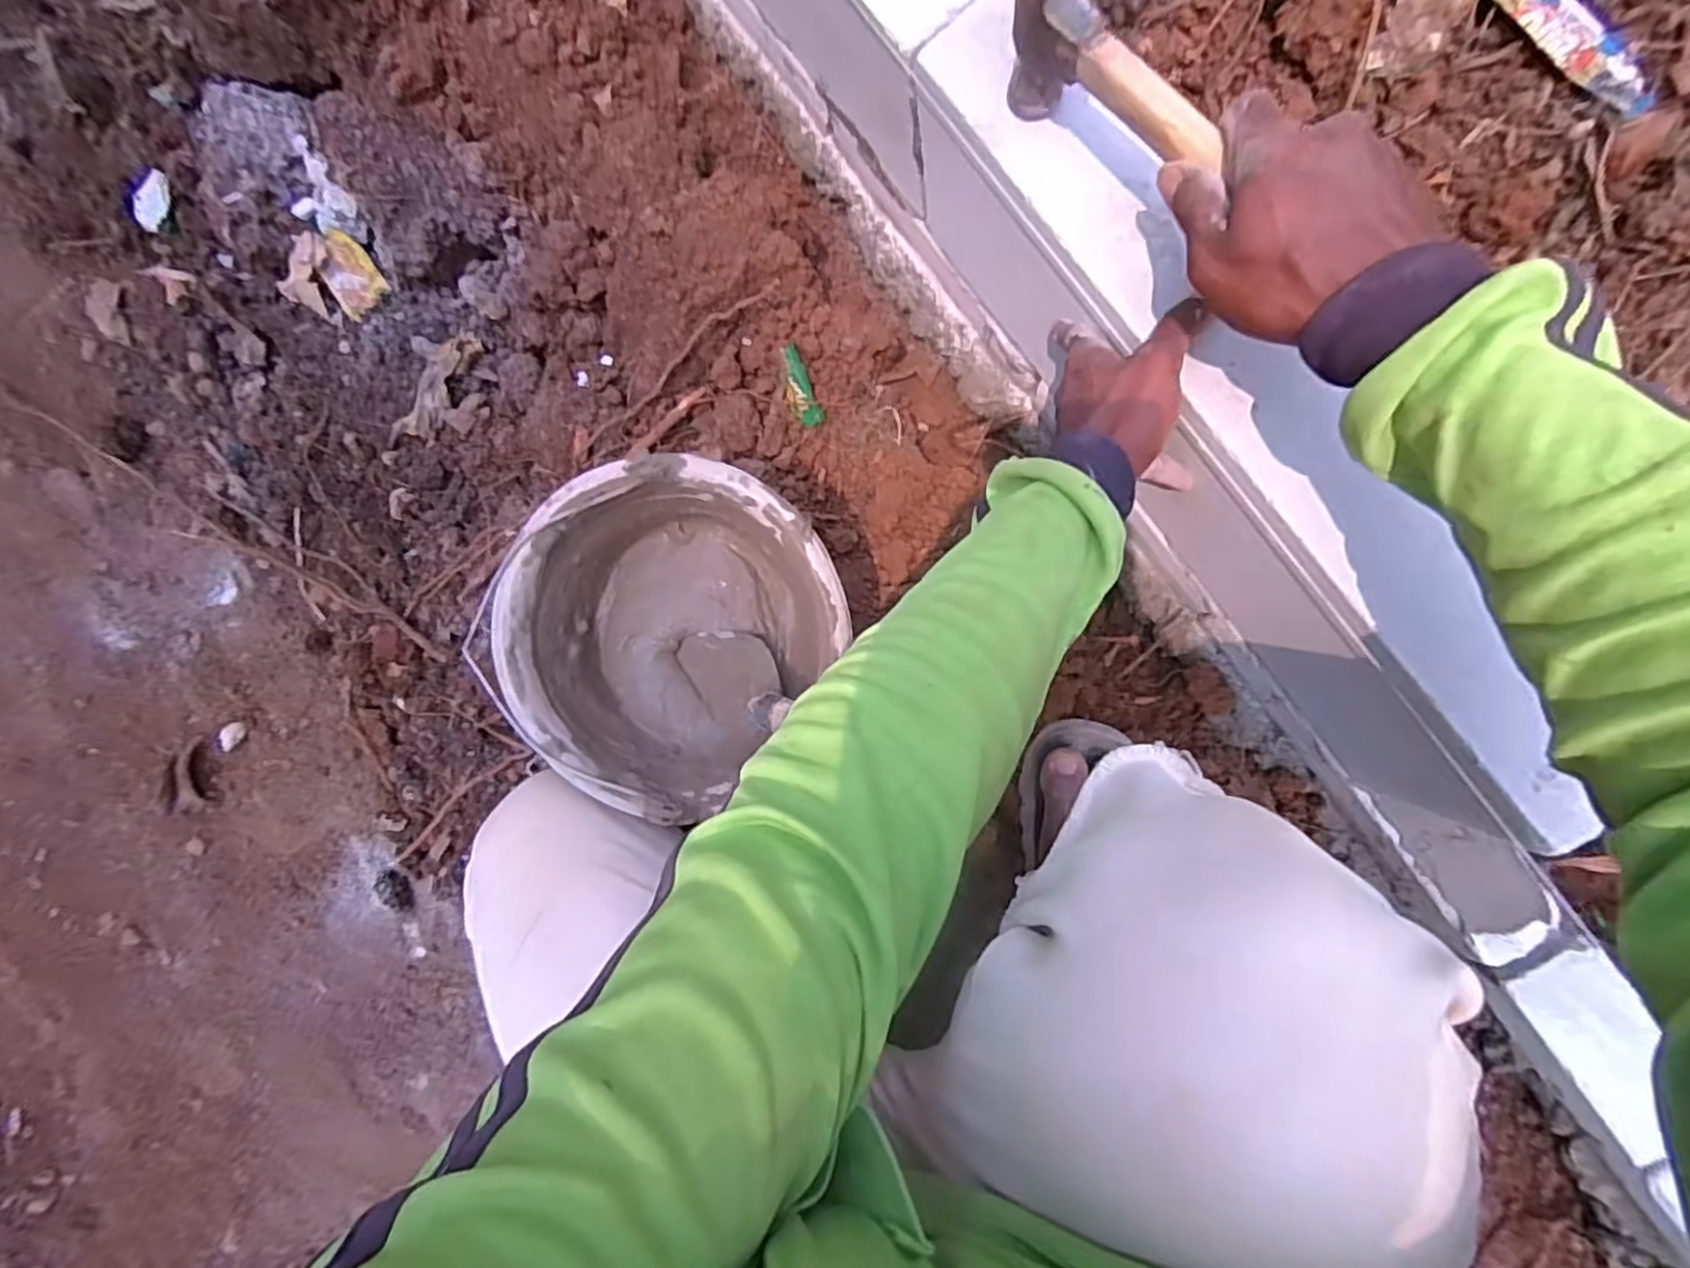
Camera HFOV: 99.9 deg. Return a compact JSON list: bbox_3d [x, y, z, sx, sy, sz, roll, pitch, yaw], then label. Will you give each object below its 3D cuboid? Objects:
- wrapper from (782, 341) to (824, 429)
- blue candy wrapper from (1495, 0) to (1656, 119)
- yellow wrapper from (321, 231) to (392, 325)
[{"bbox_3d":[-0.042,-0.222,0.641,0.029,0.014,0.073,-18,103,8],"label":"wrapper"},{"bbox_3d":[0.450,-0.375,0.441,0.025,0.016,0.133,-41,83,6],"label":"blue candy wrapper"},{"bbox_3d":[-0.544,-0.395,0.779,0.058,0.013,0.091,-35,84,7],"label":"yellow wrapper"}]

